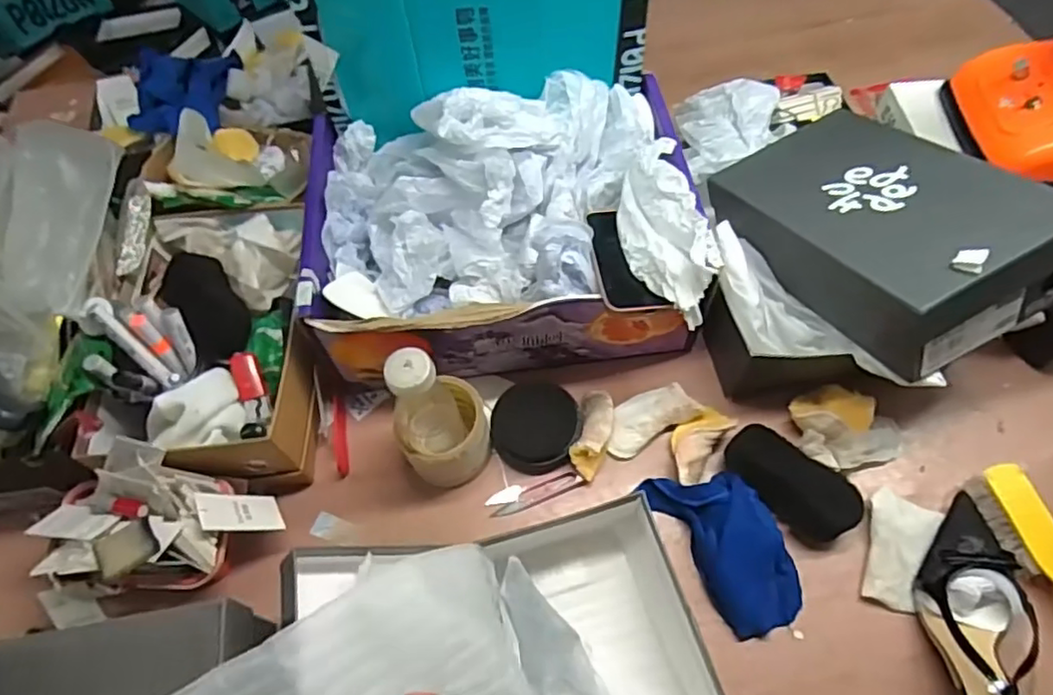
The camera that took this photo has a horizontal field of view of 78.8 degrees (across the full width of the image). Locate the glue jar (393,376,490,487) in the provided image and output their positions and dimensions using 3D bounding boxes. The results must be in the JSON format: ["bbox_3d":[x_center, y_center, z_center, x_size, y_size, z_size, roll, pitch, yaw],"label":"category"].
[{"bbox_3d":[-0.081,0.086,0.636,0.087,0.085,0.087,-5,59,0],"label":"glue jar"}]

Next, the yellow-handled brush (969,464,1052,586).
[{"bbox_3d":[0.469,0.214,0.561,0.045,0.048,0.220,-14,60,-5],"label":"yellow-handled brush"}]

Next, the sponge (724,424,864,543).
[{"bbox_3d":[0.257,0.129,0.625,0.126,0.025,0.063,39,69,23],"label":"sponge"}]

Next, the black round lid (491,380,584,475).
[{"bbox_3d":[0.010,0.084,0.675,0.091,0.034,0.086,-1,59,2],"label":"black round lid"}]

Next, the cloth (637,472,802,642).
[{"bbox_3d":[0.190,0.177,0.596,0.085,0.033,0.162,-27,62,-12],"label":"cloth"}]

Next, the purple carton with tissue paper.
[{"bbox_3d":[-0.027,-0.132,0.693,0.405,0.187,0.309,-1,60,3],"label":"purple carton with tissue paper"}]

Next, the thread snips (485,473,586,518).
[{"bbox_3d":[0.009,0.149,0.652,0.099,0.011,0.026,-13,60,-4],"label":"thread snips"}]

